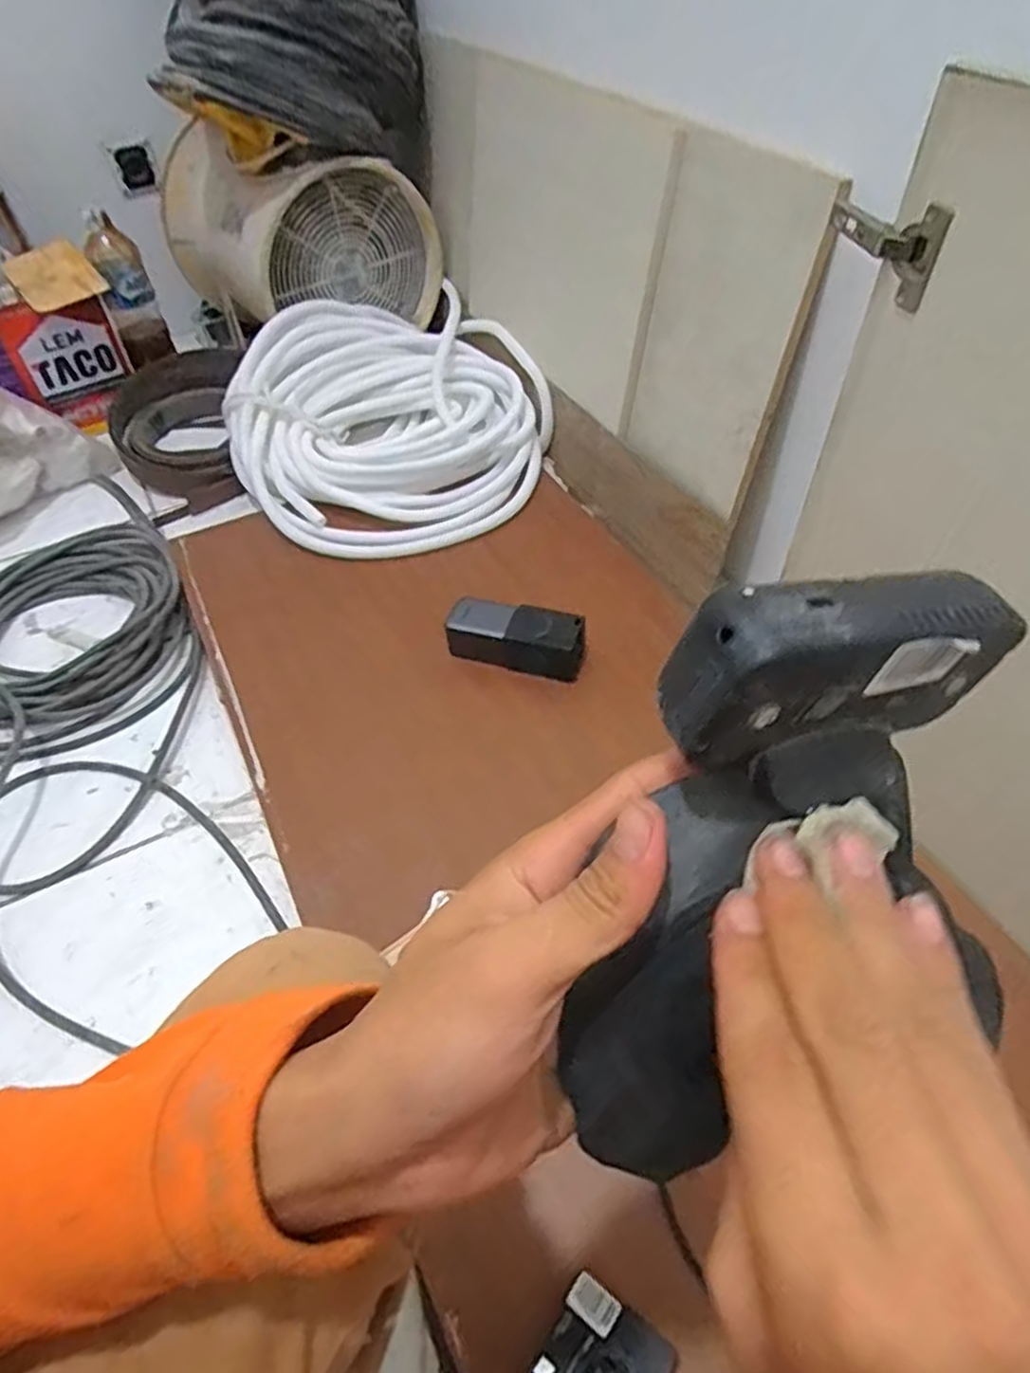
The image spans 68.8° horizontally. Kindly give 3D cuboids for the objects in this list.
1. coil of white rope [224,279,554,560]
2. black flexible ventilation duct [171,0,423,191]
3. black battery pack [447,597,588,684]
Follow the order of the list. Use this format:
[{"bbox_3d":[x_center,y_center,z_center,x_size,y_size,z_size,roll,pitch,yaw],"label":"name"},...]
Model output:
[{"bbox_3d":[-0.168,-0.398,1.105,0.436,0.172,0.438,-2,50,2],"label":"coil of white rope"},{"bbox_3d":[-0.323,-0.950,1.073,0.363,0.375,0.355,-11,50,-5],"label":"black flexible ventilation duct"},{"bbox_3d":[-0.004,-0.060,0.865,0.154,0.046,0.060,10,51,11],"label":"black battery pack"}]

